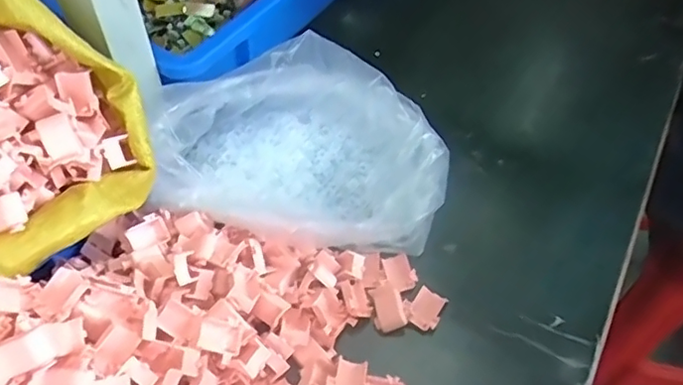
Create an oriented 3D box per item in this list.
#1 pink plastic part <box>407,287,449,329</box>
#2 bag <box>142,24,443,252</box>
[{"bbox_3d":[0.065,0.090,0.436,0.024,0.014,0.029,29,56,19],"label":"pink plastic part"},{"bbox_3d":[-0.033,-0.032,0.470,0.240,0.093,0.151,2,52,0],"label":"bag"}]

